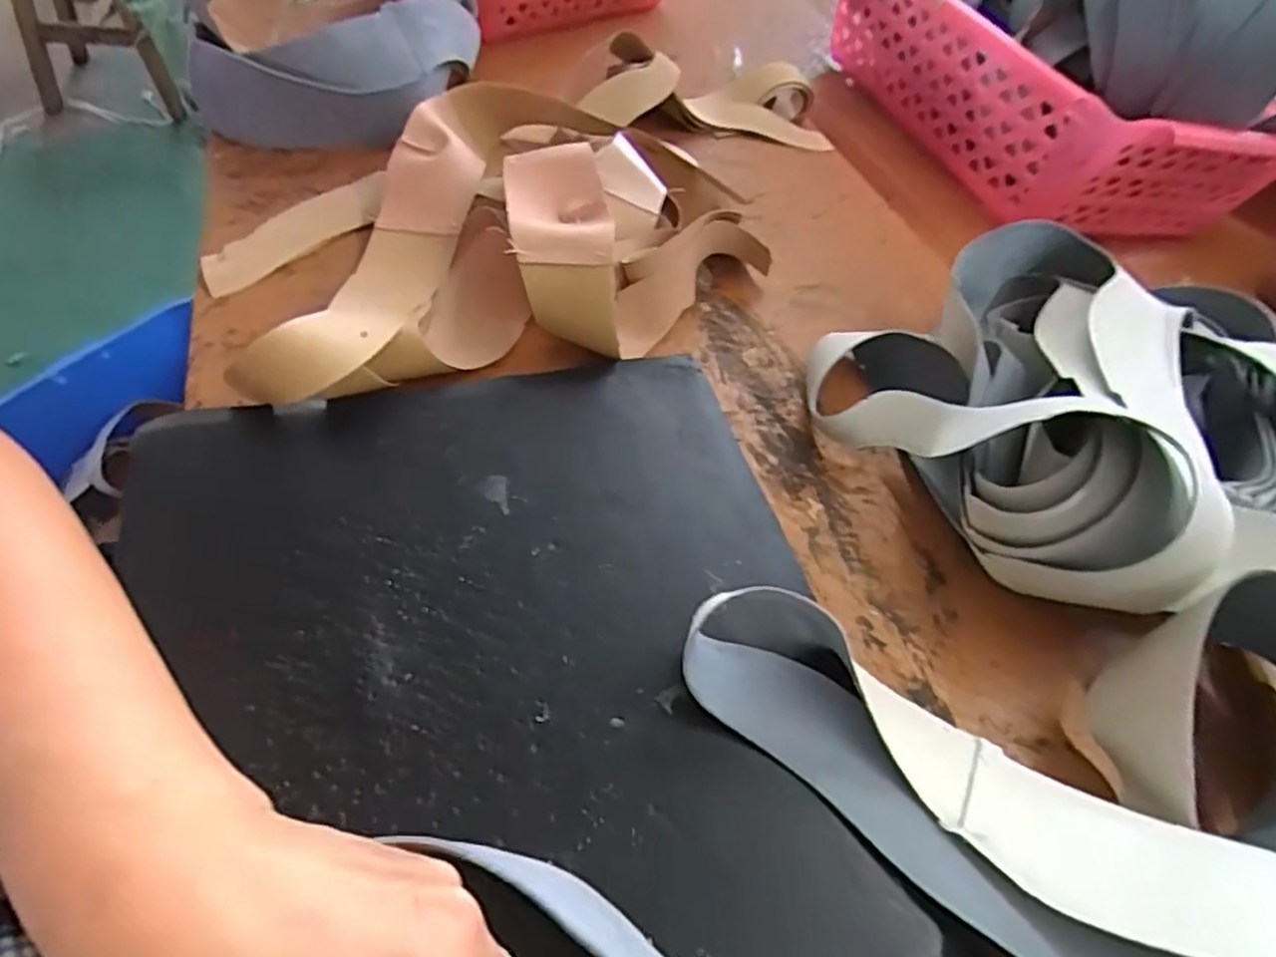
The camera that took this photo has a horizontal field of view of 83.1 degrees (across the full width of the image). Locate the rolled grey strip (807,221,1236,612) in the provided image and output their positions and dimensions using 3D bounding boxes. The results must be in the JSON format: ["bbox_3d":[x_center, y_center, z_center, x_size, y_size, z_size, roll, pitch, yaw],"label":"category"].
[{"bbox_3d":[0.247,-0.054,0.426,0.234,0.100,0.234,-27,61,-26],"label":"rolled grey strip"}]

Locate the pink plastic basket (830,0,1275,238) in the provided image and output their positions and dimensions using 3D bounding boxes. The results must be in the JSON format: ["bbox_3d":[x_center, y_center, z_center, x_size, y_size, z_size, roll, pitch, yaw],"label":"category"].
[{"bbox_3d":[0.375,-0.381,0.676,0.249,0.118,0.395,-13,56,-18],"label":"pink plastic basket"}]

